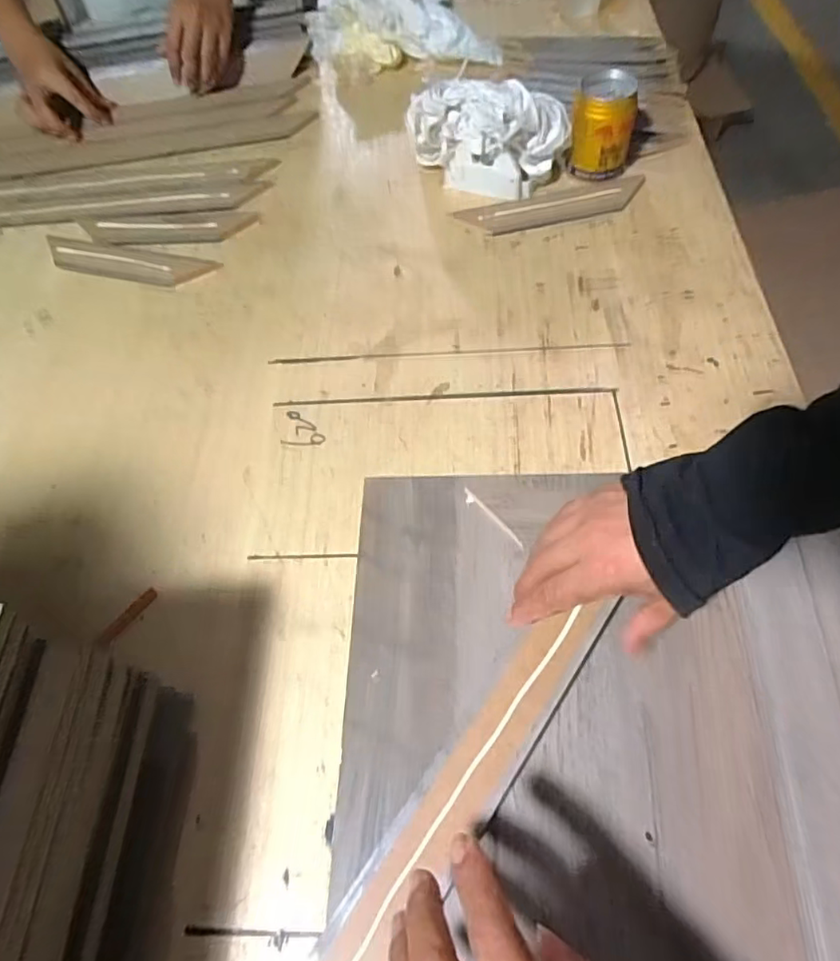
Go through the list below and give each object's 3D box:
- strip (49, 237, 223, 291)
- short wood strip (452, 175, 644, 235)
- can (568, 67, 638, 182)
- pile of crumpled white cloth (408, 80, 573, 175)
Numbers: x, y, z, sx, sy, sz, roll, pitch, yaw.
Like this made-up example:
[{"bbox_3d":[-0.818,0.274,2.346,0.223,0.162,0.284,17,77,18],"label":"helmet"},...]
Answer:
[{"bbox_3d":[-0.325,-0.242,0.630,0.203,0.009,0.045,12,64,10],"label":"strip"},{"bbox_3d":[0.146,-0.303,0.628,0.202,0.008,0.050,-11,62,-2],"label":"short wood strip"},{"bbox_3d":[0.196,-0.379,0.611,0.065,0.090,0.055,9,64,9],"label":"can"},{"bbox_3d":[0.075,-0.387,0.623,0.174,0.108,0.095,2,60,7],"label":"pile of crumpled white cloth"}]

